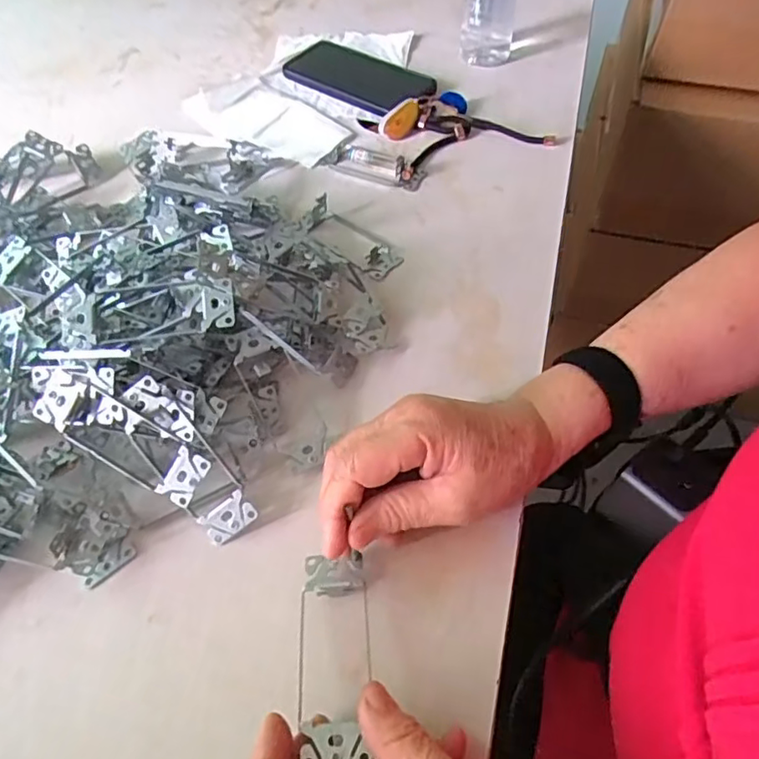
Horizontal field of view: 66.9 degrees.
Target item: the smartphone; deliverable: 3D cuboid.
[{"bbox_3d":[-0.022,-0.334,0.632,0.182,0.017,0.087,30,61,24],"label":"smartphone"}]

